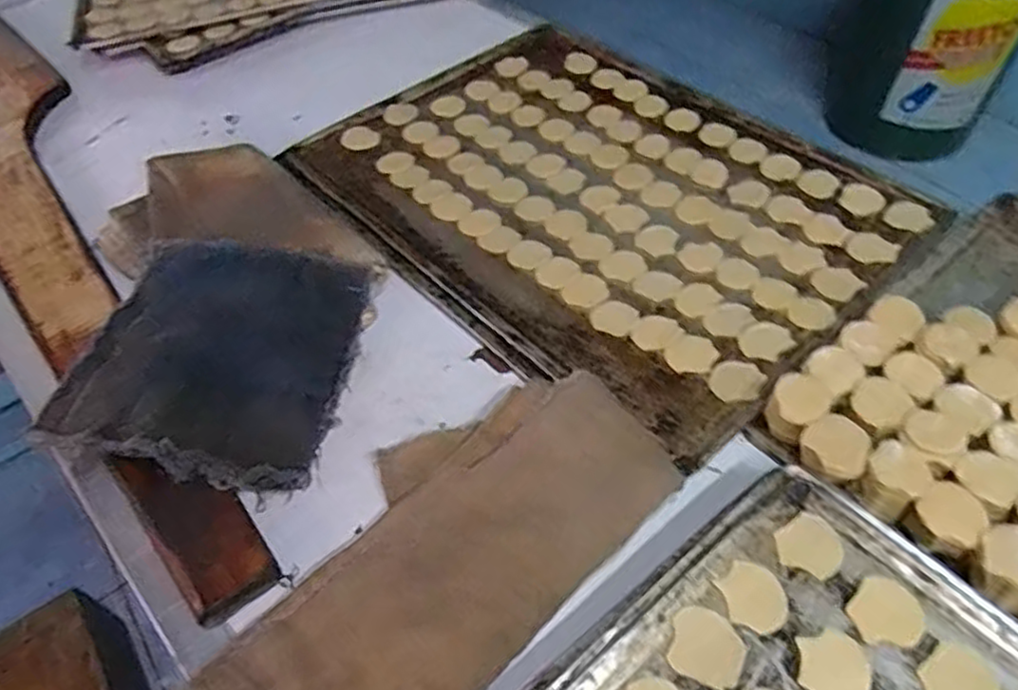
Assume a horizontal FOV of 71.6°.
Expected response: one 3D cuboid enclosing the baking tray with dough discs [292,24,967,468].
[{"bbox_3d":[0.065,-0.134,0.575,0.323,0.019,0.444,-37,58,-24],"label":"baking tray with dough discs"}]

